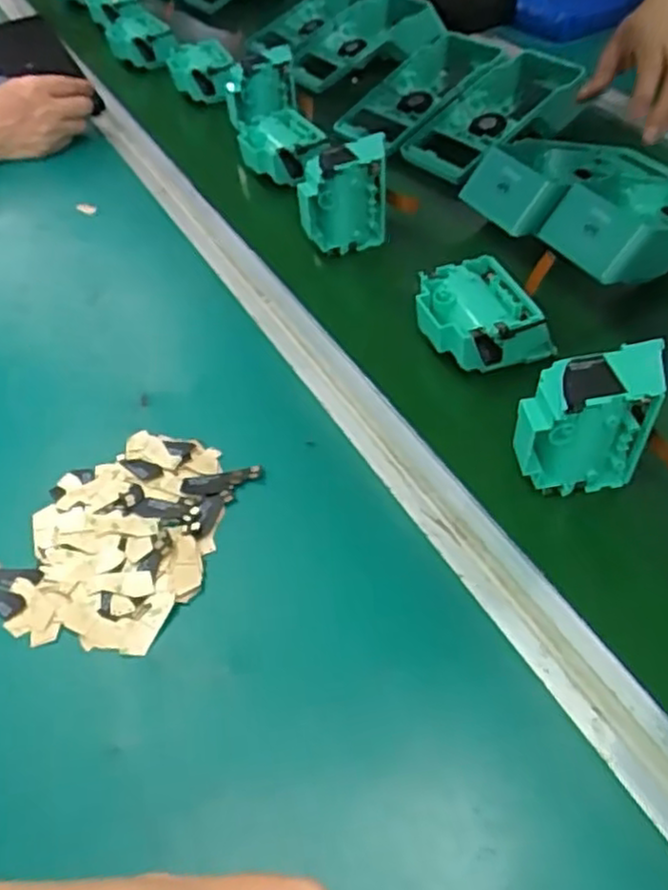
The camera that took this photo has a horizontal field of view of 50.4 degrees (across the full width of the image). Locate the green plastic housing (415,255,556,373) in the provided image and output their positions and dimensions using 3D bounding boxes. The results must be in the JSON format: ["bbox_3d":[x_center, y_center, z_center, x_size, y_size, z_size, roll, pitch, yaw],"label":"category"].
[{"bbox_3d":[0.095,-0.083,0.477,0.069,0.038,0.083,-20,49,-12],"label":"green plastic housing"}]

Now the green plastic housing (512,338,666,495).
[{"bbox_3d":[0.136,-0.012,0.387,0.078,0.073,0.040,-6,47,0],"label":"green plastic housing"}]

